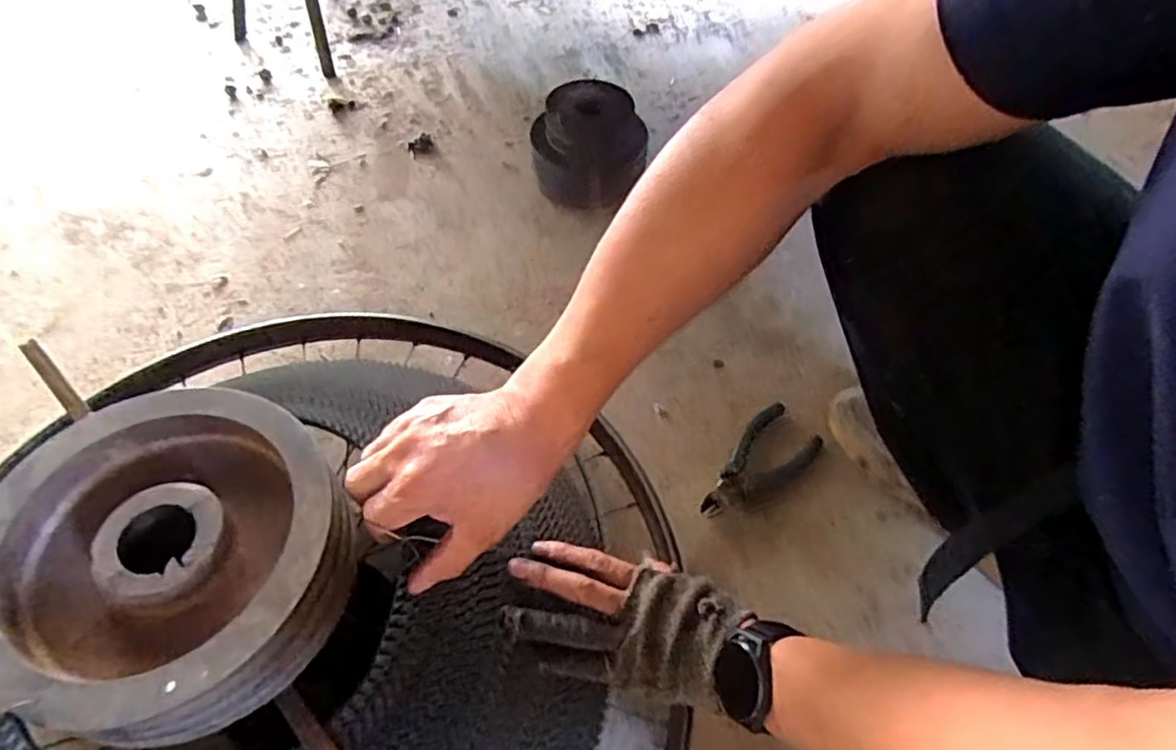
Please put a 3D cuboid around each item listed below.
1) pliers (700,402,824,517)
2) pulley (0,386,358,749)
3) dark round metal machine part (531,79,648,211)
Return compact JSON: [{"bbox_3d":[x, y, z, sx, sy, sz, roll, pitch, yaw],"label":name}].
[{"bbox_3d":[0.171,0.093,0.666,0.148,0.012,0.069,-36,64,-24],"label":"pliers"},{"bbox_3d":[-0.245,0.102,0.387,0.192,0.057,0.180,1,55,-1],"label":"pulley"},{"bbox_3d":[-0.001,-0.312,0.884,0.159,0.128,0.127,-7,56,-6],"label":"dark round metal machine part"}]

